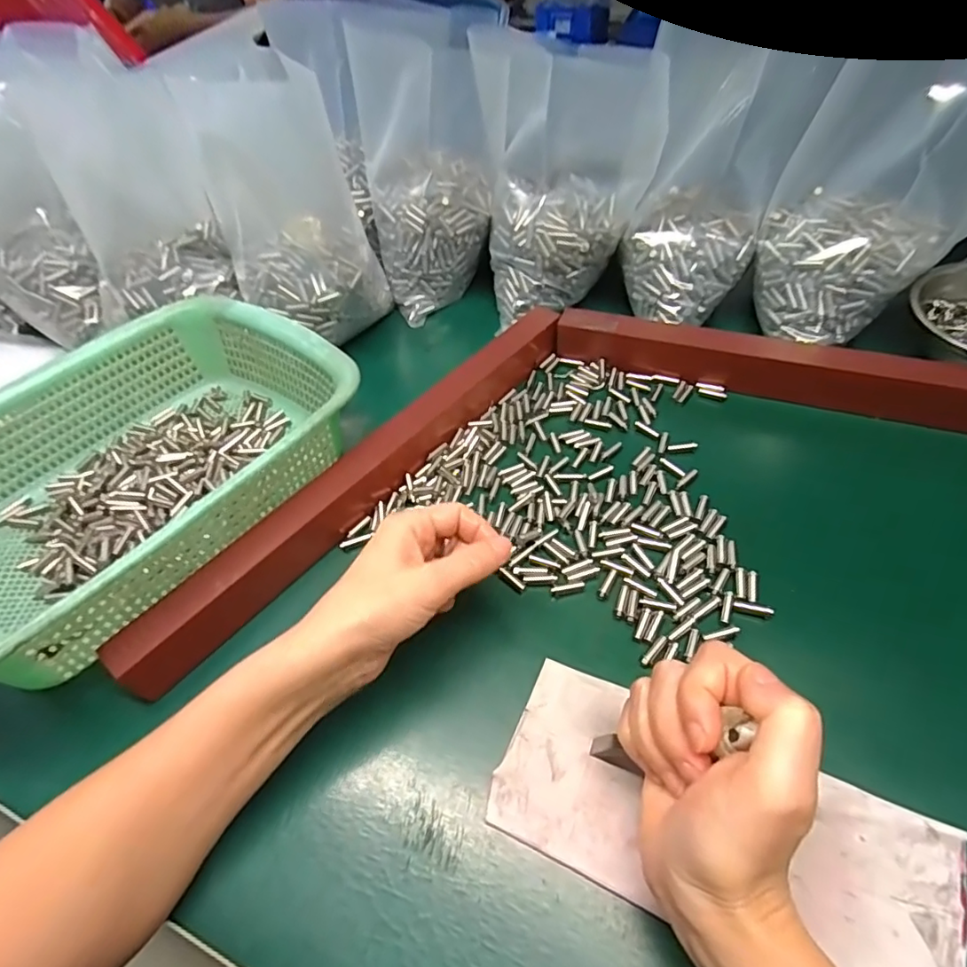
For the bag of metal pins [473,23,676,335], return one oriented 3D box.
[{"bbox_3d":[0.068,-0.261,0.475,0.130,0.183,0.098,-9,52,-1],"label":"bag of metal pins"}]

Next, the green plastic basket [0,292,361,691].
[{"bbox_3d":[-0.243,-0.017,0.374,0.219,0.076,0.288,28,60,25],"label":"green plastic basket"}]

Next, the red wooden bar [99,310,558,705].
[{"bbox_3d":[-0.073,-0.012,0.392,0.028,0.041,0.382,32,62,27],"label":"red wooden bar"}]

